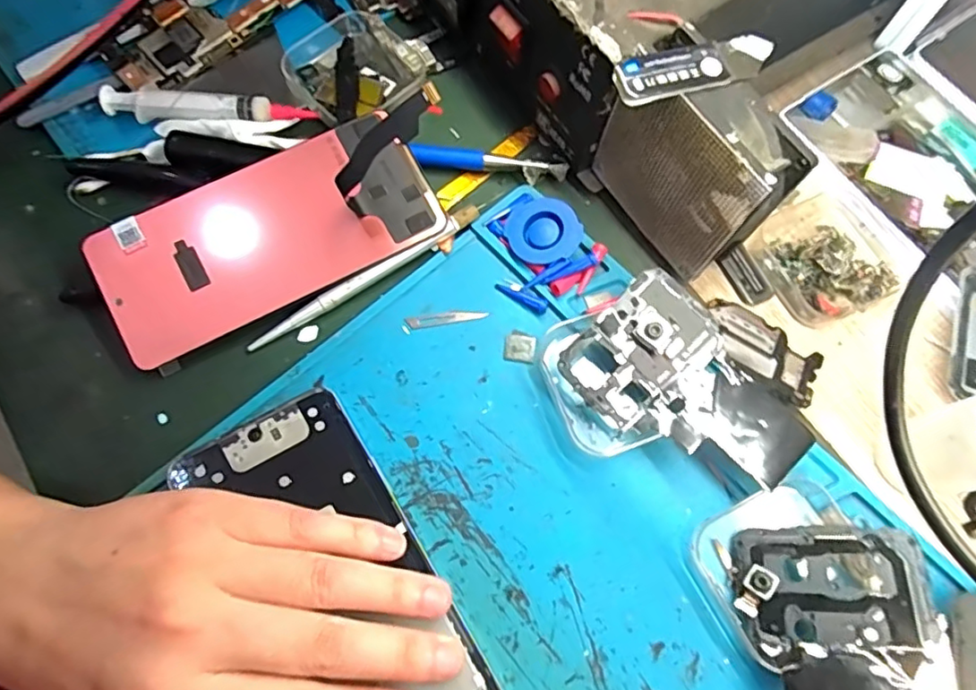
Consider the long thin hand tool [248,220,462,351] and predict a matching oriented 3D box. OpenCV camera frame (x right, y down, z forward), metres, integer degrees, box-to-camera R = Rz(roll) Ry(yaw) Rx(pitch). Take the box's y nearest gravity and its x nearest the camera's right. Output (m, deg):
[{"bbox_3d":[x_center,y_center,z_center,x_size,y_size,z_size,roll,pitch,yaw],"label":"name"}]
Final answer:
[{"bbox_3d":[-0.063,-0.029,0.292,0.114,0.009,0.006,-32,73,-12],"label":"long thin hand tool"}]

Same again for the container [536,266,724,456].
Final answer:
[{"bbox_3d":[0.067,0.010,0.272,0.074,0.027,0.063,-25,72,-10],"label":"container"}]

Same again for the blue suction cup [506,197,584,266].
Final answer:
[{"bbox_3d":[0.028,-0.055,0.297,0.034,0.008,0.034,-3,81,16],"label":"blue suction cup"}]

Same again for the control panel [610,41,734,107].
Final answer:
[{"bbox_3d":[0.071,-0.105,0.234,0.045,0.009,0.018,-18,71,-7],"label":"control panel"}]

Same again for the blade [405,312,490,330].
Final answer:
[{"bbox_3d":[-0.020,-0.014,0.290,0.039,0.004,0.006,-9,70,-4],"label":"blade"}]

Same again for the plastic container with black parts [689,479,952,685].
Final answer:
[{"bbox_3d":[0.131,0.094,0.241,0.069,0.030,0.073,-24,72,-10],"label":"plastic container with black parts"}]

